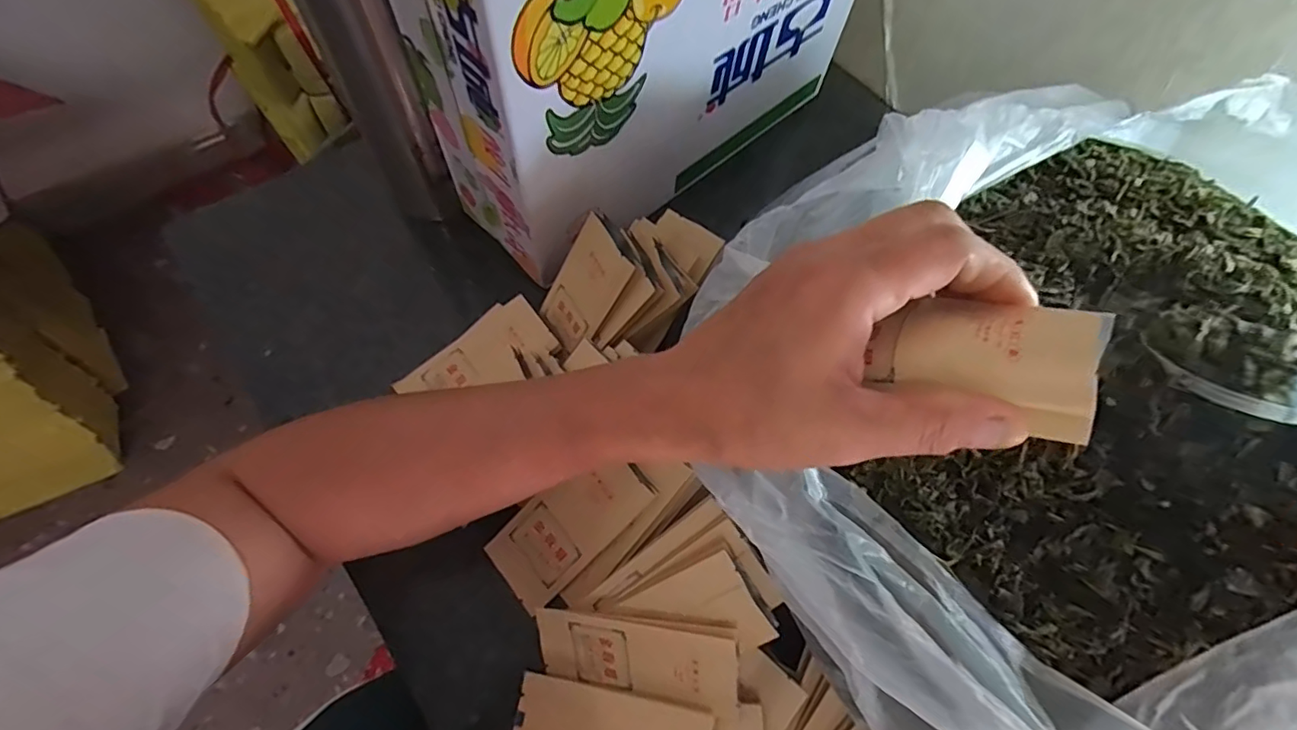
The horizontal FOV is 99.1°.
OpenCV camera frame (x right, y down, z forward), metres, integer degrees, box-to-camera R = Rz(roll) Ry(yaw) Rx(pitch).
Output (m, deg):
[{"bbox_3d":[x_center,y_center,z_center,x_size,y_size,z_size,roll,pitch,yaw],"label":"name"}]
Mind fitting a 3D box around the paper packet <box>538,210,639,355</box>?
[{"bbox_3d":[-0.040,-0.051,0.369,0.015,0.089,0.050,-17,62,-45],"label":"paper packet"}]

